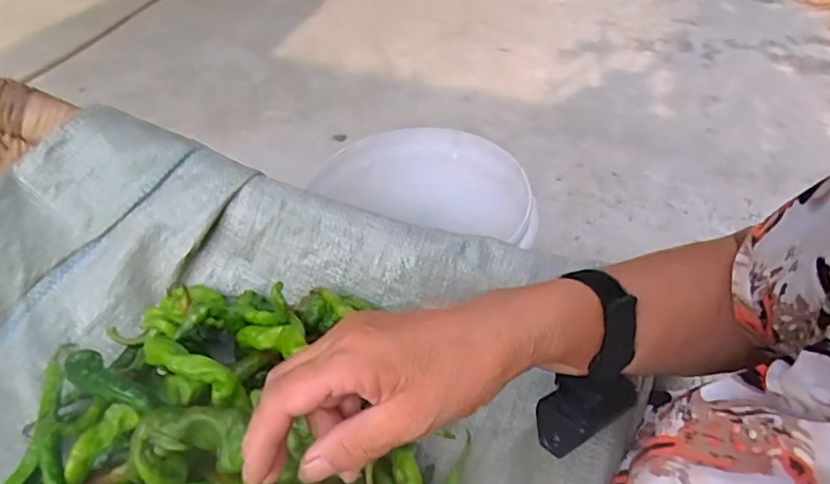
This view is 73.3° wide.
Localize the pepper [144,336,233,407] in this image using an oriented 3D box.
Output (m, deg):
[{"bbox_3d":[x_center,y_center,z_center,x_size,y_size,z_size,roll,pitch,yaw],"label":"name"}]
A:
[{"bbox_3d":[-0.148,0.079,0.360,0.071,0.019,0.017,21,46,18],"label":"pepper"}]

